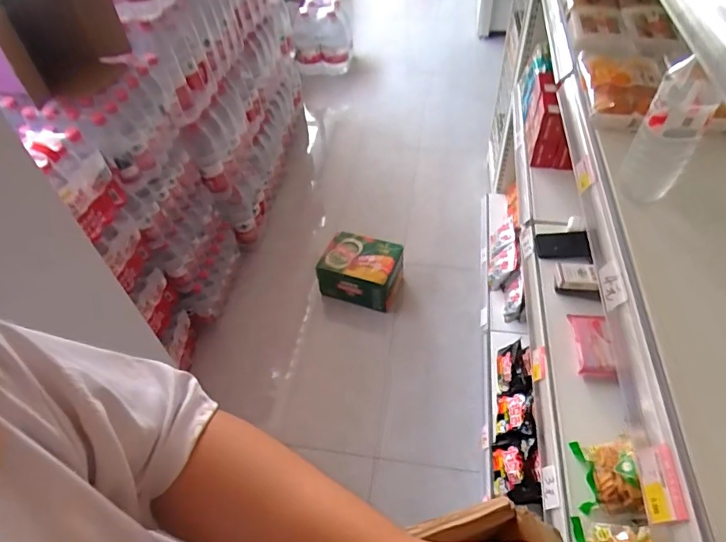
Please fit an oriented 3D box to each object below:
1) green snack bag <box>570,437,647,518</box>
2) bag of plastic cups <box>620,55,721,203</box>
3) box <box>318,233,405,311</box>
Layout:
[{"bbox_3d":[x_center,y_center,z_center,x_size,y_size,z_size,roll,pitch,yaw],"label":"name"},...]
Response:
[{"bbox_3d":[0.410,0.338,0.799,0.045,0.103,0.118,28,47,-26],"label":"green snack bag"},{"bbox_3d":[0.398,-0.173,0.638,0.068,0.185,0.055,20,54,21],"label":"bag of plastic cups"},{"bbox_3d":[0.004,0.001,1.843,0.292,0.200,0.232,13,52,16],"label":"box"}]

